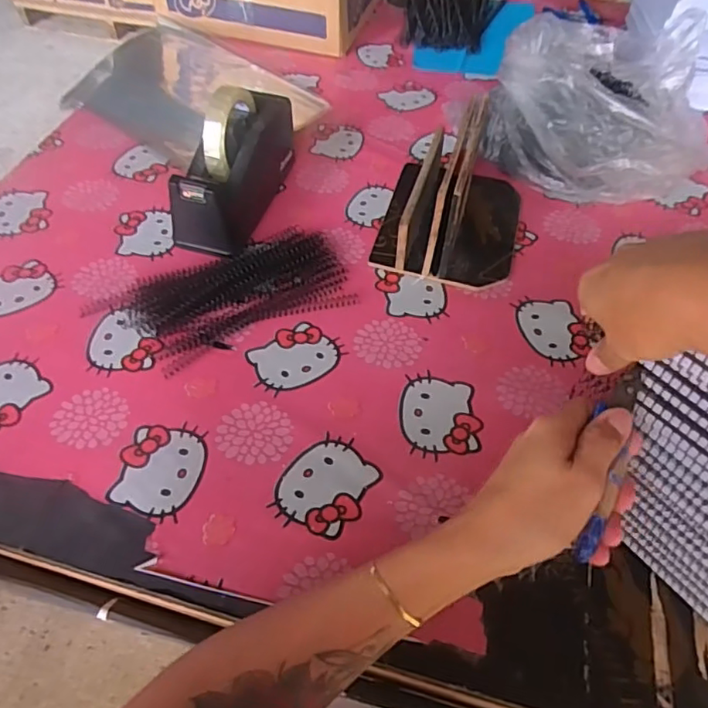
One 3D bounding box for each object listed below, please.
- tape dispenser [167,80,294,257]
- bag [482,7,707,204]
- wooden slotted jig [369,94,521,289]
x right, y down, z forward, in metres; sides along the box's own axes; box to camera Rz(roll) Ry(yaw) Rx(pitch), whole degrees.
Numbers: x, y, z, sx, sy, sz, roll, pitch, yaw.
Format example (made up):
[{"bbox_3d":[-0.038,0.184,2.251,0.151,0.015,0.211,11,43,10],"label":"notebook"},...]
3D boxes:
[{"bbox_3d":[-0.136,-0.221,0.644,0.076,0.124,0.205,15,53,10],"label":"tape dispenser"},{"bbox_3d":[0.323,-0.323,0.711,0.251,0.164,0.251,37,60,25],"label":"bag"},{"bbox_3d":[0.114,-0.184,0.626,0.152,0.119,0.179,12,52,8],"label":"wooden slotted jig"}]

